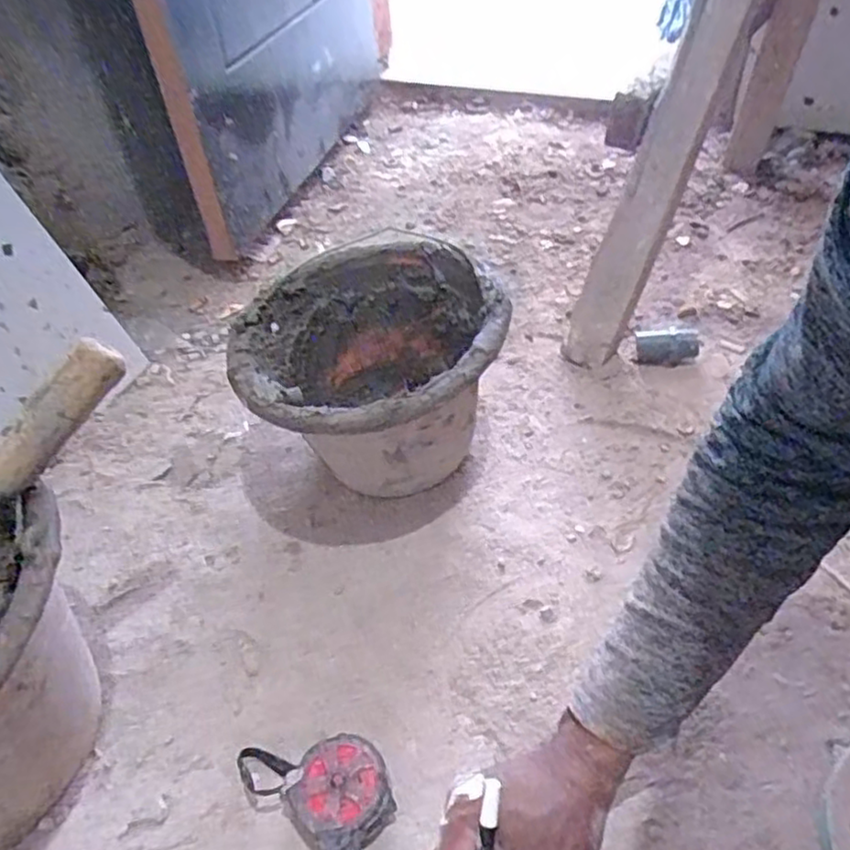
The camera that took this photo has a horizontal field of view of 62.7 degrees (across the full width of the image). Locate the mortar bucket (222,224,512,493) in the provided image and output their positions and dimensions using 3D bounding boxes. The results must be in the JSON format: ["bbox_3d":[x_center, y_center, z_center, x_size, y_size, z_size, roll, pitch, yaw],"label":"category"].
[{"bbox_3d":[-0.048,-0.032,0.666,0.233,0.183,0.244,-4,43,4],"label":"mortar bucket"}]

